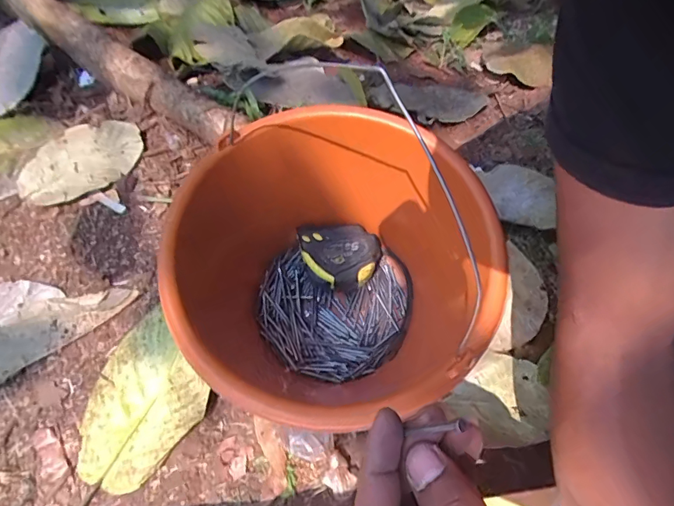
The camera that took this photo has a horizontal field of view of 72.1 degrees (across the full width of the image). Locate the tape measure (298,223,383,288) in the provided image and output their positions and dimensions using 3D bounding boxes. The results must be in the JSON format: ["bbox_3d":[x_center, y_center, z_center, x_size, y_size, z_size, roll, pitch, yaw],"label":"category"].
[{"bbox_3d":[0.002,0.007,0.479,0.079,0.041,0.064,-2,67,-3],"label":"tape measure"}]

